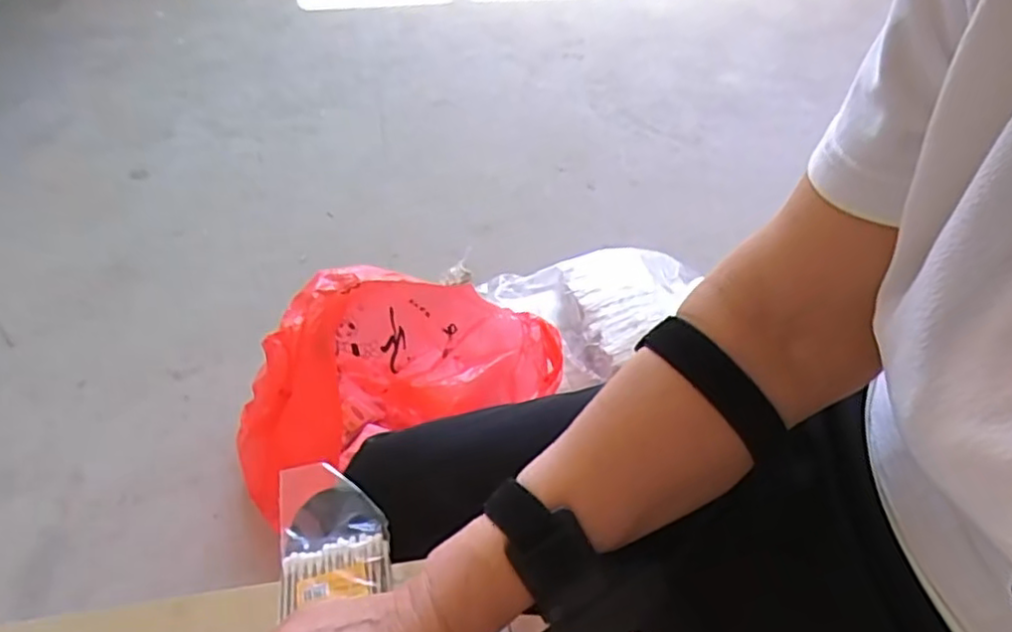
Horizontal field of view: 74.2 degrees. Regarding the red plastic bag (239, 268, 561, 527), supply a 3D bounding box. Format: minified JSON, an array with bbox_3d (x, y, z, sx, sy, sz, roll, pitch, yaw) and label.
[{"bbox_3d":[-0.152,0.088,0.915,0.390,0.299,0.271,-13,46,-14],"label":"red plastic bag"}]

